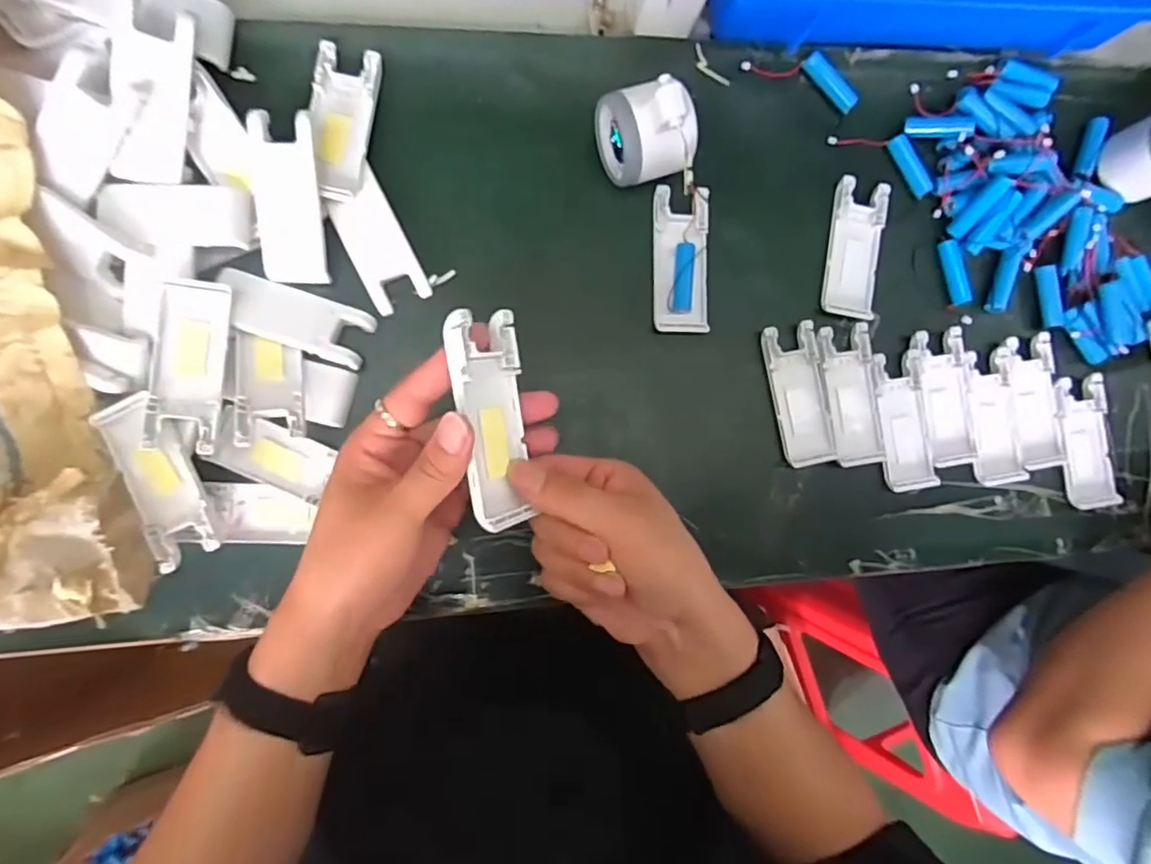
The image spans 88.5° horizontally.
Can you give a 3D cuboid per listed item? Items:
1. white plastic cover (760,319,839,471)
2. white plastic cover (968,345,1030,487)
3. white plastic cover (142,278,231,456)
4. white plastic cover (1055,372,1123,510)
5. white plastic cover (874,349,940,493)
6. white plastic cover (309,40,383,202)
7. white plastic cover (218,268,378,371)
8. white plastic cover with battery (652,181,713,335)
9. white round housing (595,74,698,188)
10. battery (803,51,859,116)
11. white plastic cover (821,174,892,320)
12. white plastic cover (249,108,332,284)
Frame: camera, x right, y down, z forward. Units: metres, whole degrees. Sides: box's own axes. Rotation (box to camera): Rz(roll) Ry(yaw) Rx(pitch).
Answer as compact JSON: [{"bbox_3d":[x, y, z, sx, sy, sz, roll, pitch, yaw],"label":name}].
[{"bbox_3d":[0.167,-0.027,0.438,0.042,0.006,0.104,-12,91,-8],"label":"white plastic cover"},{"bbox_3d":[0.327,-0.012,0.459,0.043,0.008,0.103,-7,90,-8],"label":"white plastic cover"},{"bbox_3d":[-0.234,-0.041,0.358,0.038,0.019,0.102,2,89,-8],"label":"white plastic cover"},{"bbox_3d":[0.407,0.008,0.469,0.044,0.010,0.104,-9,91,-8],"label":"white plastic cover"},{"bbox_3d":[0.251,-0.008,0.448,0.043,0.008,0.102,-4,90,-8],"label":"white plastic cover"},{"bbox_3d":[-0.154,-0.202,0.386,0.039,0.014,0.101,8,88,-8],"label":"white plastic cover"},{"bbox_3d":[-0.183,-0.074,0.380,0.095,0.005,0.038,18,87,-7],"label":"white plastic cover"},{"bbox_3d":[0.077,-0.124,0.426,0.040,0.010,0.102,0,89,-8],"label":"white plastic cover with battery"},{"bbox_3d":[0.045,-0.195,0.387,0.042,0.078,0.059,-15,91,-8],"label":"white round housing"},{"bbox_3d":[0.192,-0.262,0.441,0.051,0.012,0.016,36,84,-18],"label":"battery"},{"bbox_3d":[0.212,-0.139,0.448,0.041,0.006,0.103,8,88,-8],"label":"white plastic cover"},{"bbox_3d":[-0.181,-0.146,0.374,0.038,0.007,0.099,-3,106,-8],"label":"white plastic cover"}]

